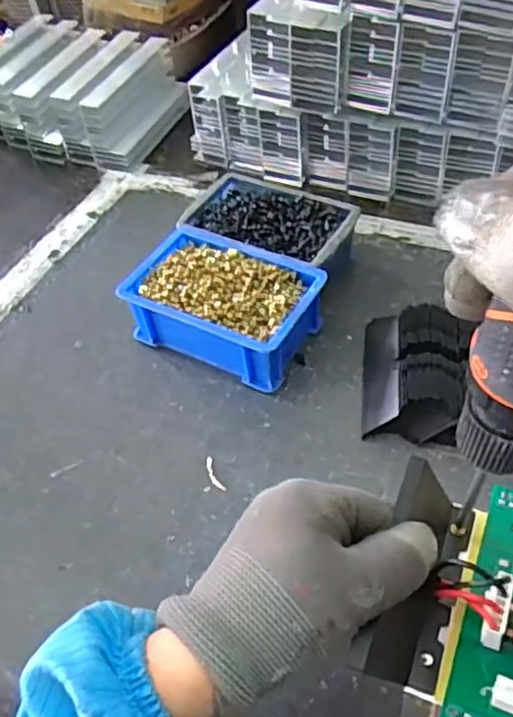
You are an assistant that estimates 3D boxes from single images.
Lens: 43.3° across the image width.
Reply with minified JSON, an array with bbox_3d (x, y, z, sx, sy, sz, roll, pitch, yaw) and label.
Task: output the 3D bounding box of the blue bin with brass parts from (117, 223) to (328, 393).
[{"bbox_3d":[-0.027,-0.045,0.549,0.154,0.056,0.109,22,55,23],"label":"blue bin with brass parts"}]

